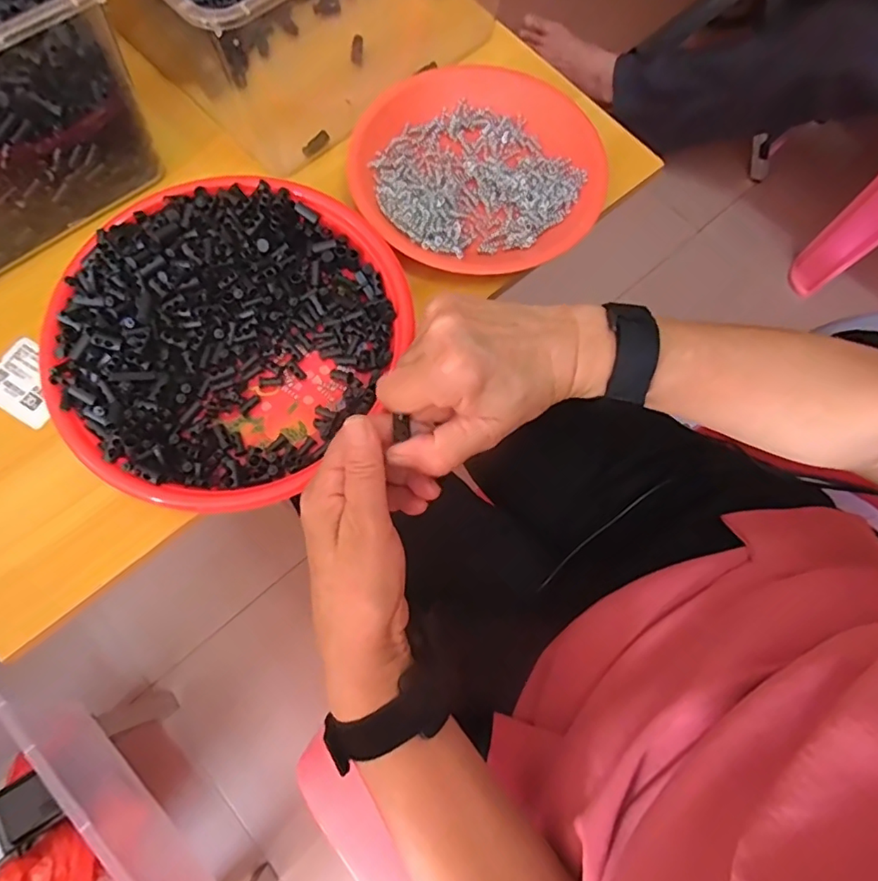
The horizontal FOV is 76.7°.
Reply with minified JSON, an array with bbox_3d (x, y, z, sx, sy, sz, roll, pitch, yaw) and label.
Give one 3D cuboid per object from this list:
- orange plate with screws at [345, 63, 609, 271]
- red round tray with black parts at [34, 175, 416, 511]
[{"bbox_3d":[0.027,-0.213,0.438,0.188,0.026,0.182,1,73,-2],"label":"orange plate with screws"},{"bbox_3d":[-0.143,-0.075,0.379,0.222,0.034,0.237,1,73,-2],"label":"red round tray with black parts"}]

